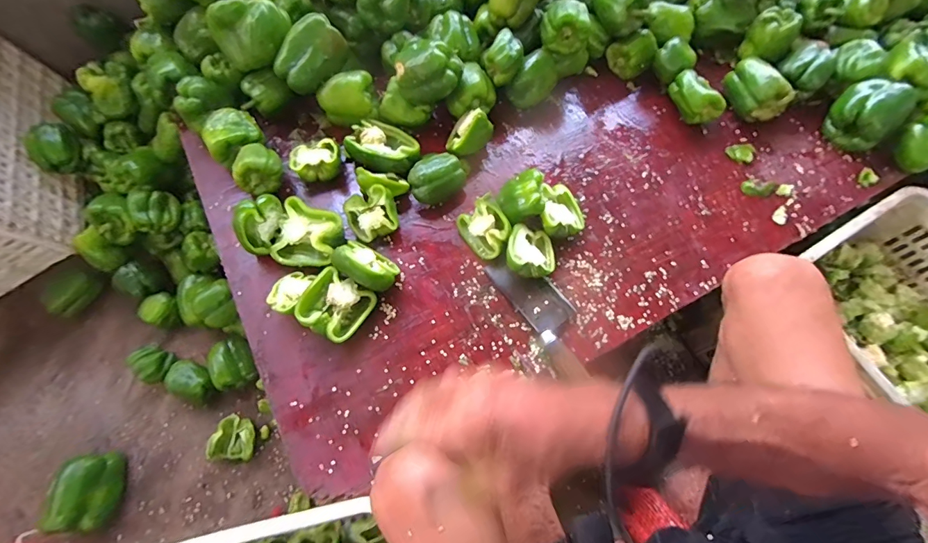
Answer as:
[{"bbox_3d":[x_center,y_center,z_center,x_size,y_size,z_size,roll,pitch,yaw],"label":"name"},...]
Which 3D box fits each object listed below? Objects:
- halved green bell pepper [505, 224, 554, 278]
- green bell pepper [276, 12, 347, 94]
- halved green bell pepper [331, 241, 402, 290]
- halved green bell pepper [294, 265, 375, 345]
[{"bbox_3d":[0.092,-0.028,0.577,0.067,0.042,0.072,0,65,-1],"label":"halved green bell pepper"},{"bbox_3d":[-0.234,-0.335,0.642,0.110,0.069,0.064,-41,72,-17],"label":"green bell pepper"},{"bbox_3d":[-0.130,-0.009,0.562,0.083,0.066,0.026,30,112,-7],"label":"halved green bell pepper"},{"bbox_3d":[-0.165,0.045,0.540,0.073,0.055,0.080,24,67,10],"label":"halved green bell pepper"}]

